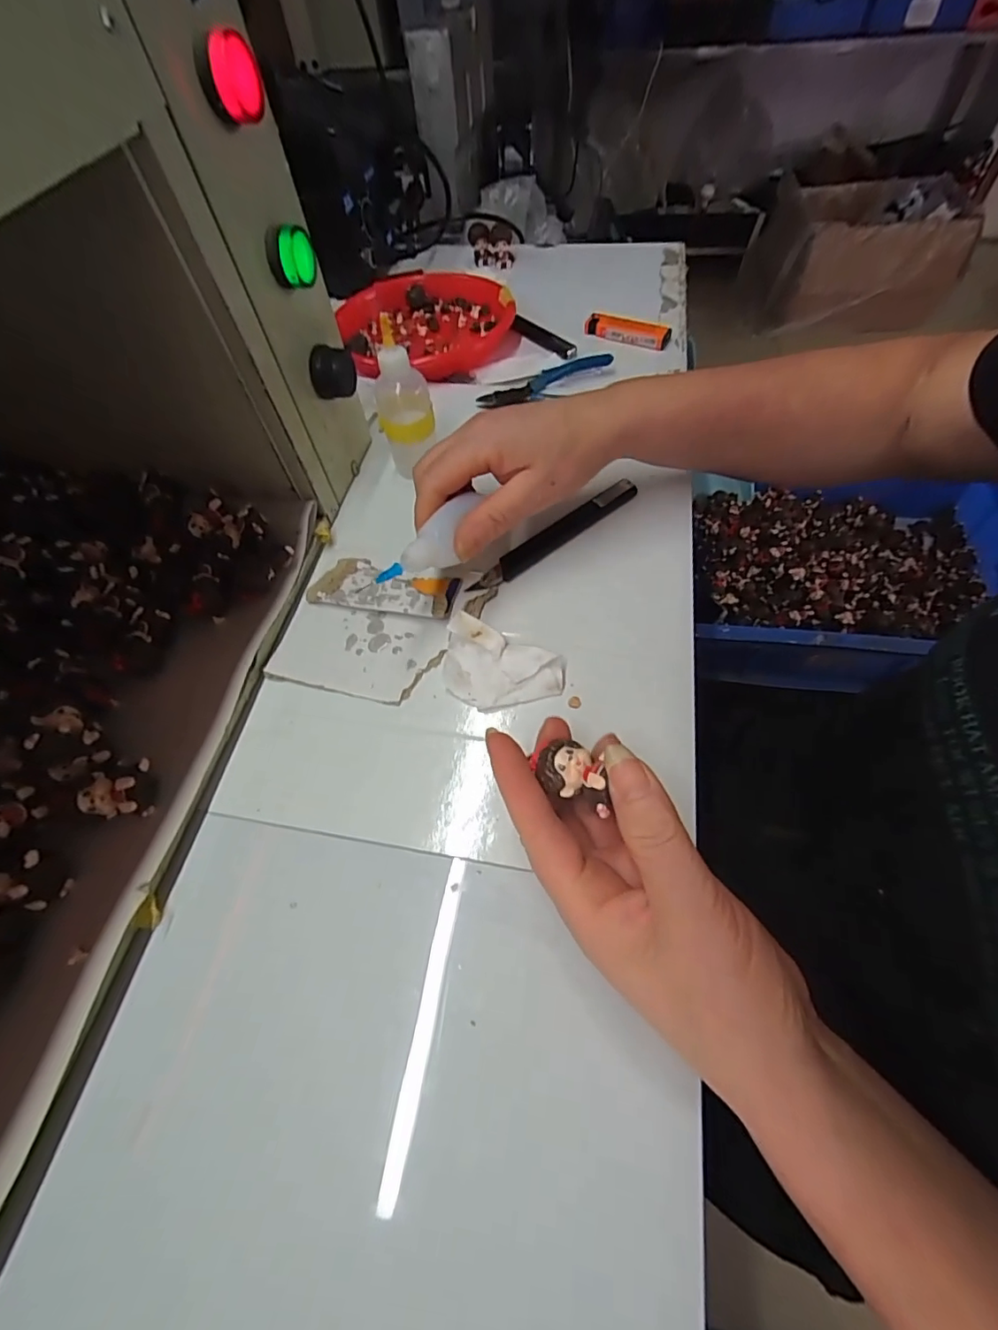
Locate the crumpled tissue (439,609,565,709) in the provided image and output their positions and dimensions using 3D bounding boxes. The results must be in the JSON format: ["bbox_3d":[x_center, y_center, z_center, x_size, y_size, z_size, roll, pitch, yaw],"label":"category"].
[{"bbox_3d":[0.001,0.002,0.297,0.070,0.023,0.044,15,60,11],"label":"crumpled tissue"}]

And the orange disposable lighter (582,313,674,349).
[{"bbox_3d":[0.123,-0.325,0.500,0.083,0.017,0.021,24,62,15],"label":"orange disposable lighter"}]

